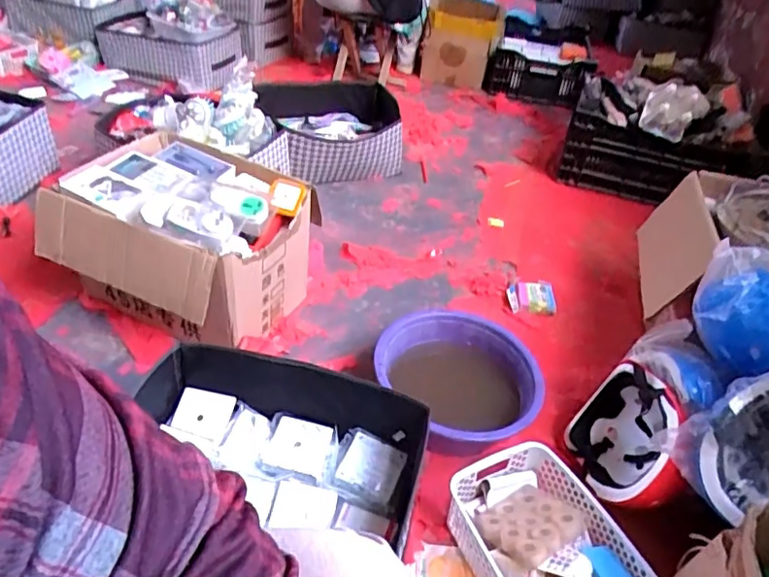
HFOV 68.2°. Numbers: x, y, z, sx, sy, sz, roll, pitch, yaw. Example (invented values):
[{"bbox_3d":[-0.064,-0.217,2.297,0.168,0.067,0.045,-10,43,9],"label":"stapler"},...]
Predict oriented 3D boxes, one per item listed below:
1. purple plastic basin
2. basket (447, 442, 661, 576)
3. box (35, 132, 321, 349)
[{"bbox_3d":[0.130,0.169,1.012,0.280,0.100,0.295,4,39,-4],"label":"purple plastic basin"},{"bbox_3d":[0.234,0.379,0.796,0.205,0.095,0.302,-11,43,-22],"label":"basket"},{"bbox_3d":[-0.388,-0.097,1.130,0.412,0.275,0.341,20,41,15],"label":"box"}]

